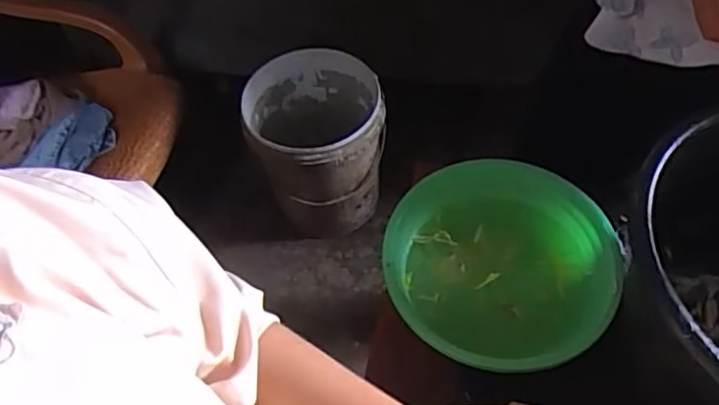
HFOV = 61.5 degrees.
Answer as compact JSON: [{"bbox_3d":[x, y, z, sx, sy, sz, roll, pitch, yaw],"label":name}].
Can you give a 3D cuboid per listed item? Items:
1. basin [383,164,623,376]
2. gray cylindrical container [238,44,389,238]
[{"bbox_3d":[0.148,0.070,0.631,0.214,0.067,0.224,-1,56,2],"label":"basin"},{"bbox_3d":[-0.096,-0.128,1.420,0.291,0.339,0.280,-1,56,2],"label":"gray cylindrical container"}]

